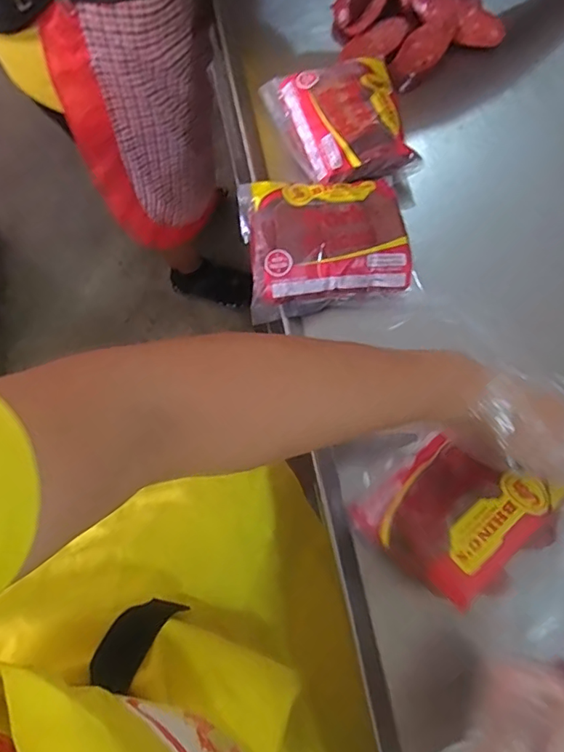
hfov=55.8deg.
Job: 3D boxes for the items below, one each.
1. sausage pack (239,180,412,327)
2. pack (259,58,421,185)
[{"bbox_3d":[0.039,-0.106,0.446,0.138,0.042,0.101,-8,72,-2],"label":"sausage pack"},{"bbox_3d":[0.056,-0.239,0.492,0.118,0.037,0.141,-15,72,-4],"label":"pack"}]

